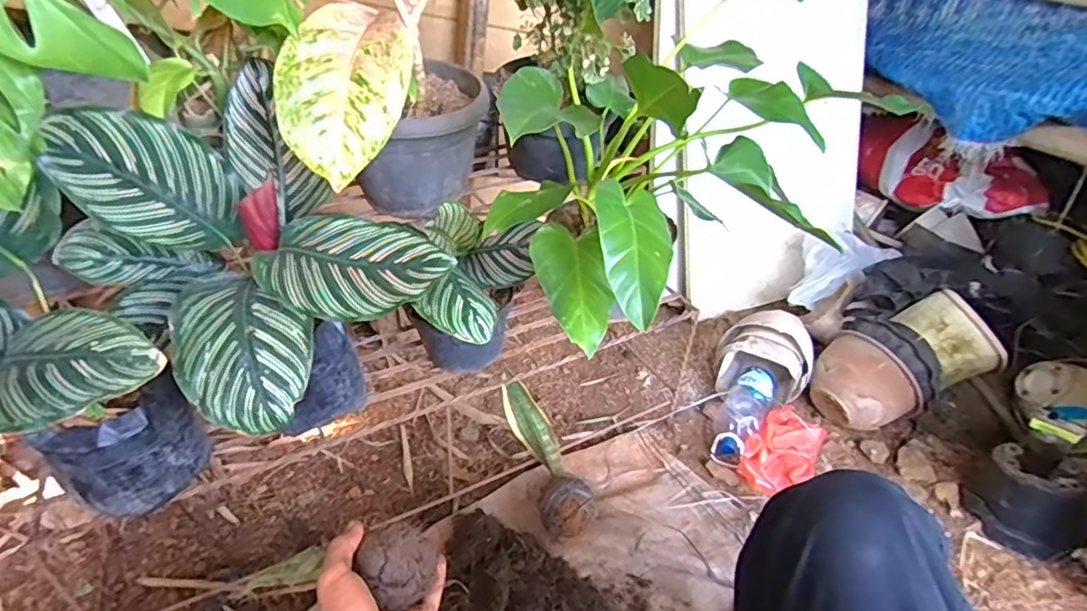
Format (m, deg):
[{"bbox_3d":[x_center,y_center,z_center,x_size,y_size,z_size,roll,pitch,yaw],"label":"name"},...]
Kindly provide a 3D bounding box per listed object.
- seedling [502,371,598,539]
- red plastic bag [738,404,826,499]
[{"bbox_3d":[0.003,0.251,1.032,0.108,0.084,0.307,-13,59,-27],"label":"seedling"},{"bbox_3d":[0.463,0.281,1.120,0.127,0.070,0.195,22,35,26],"label":"red plastic bag"}]

